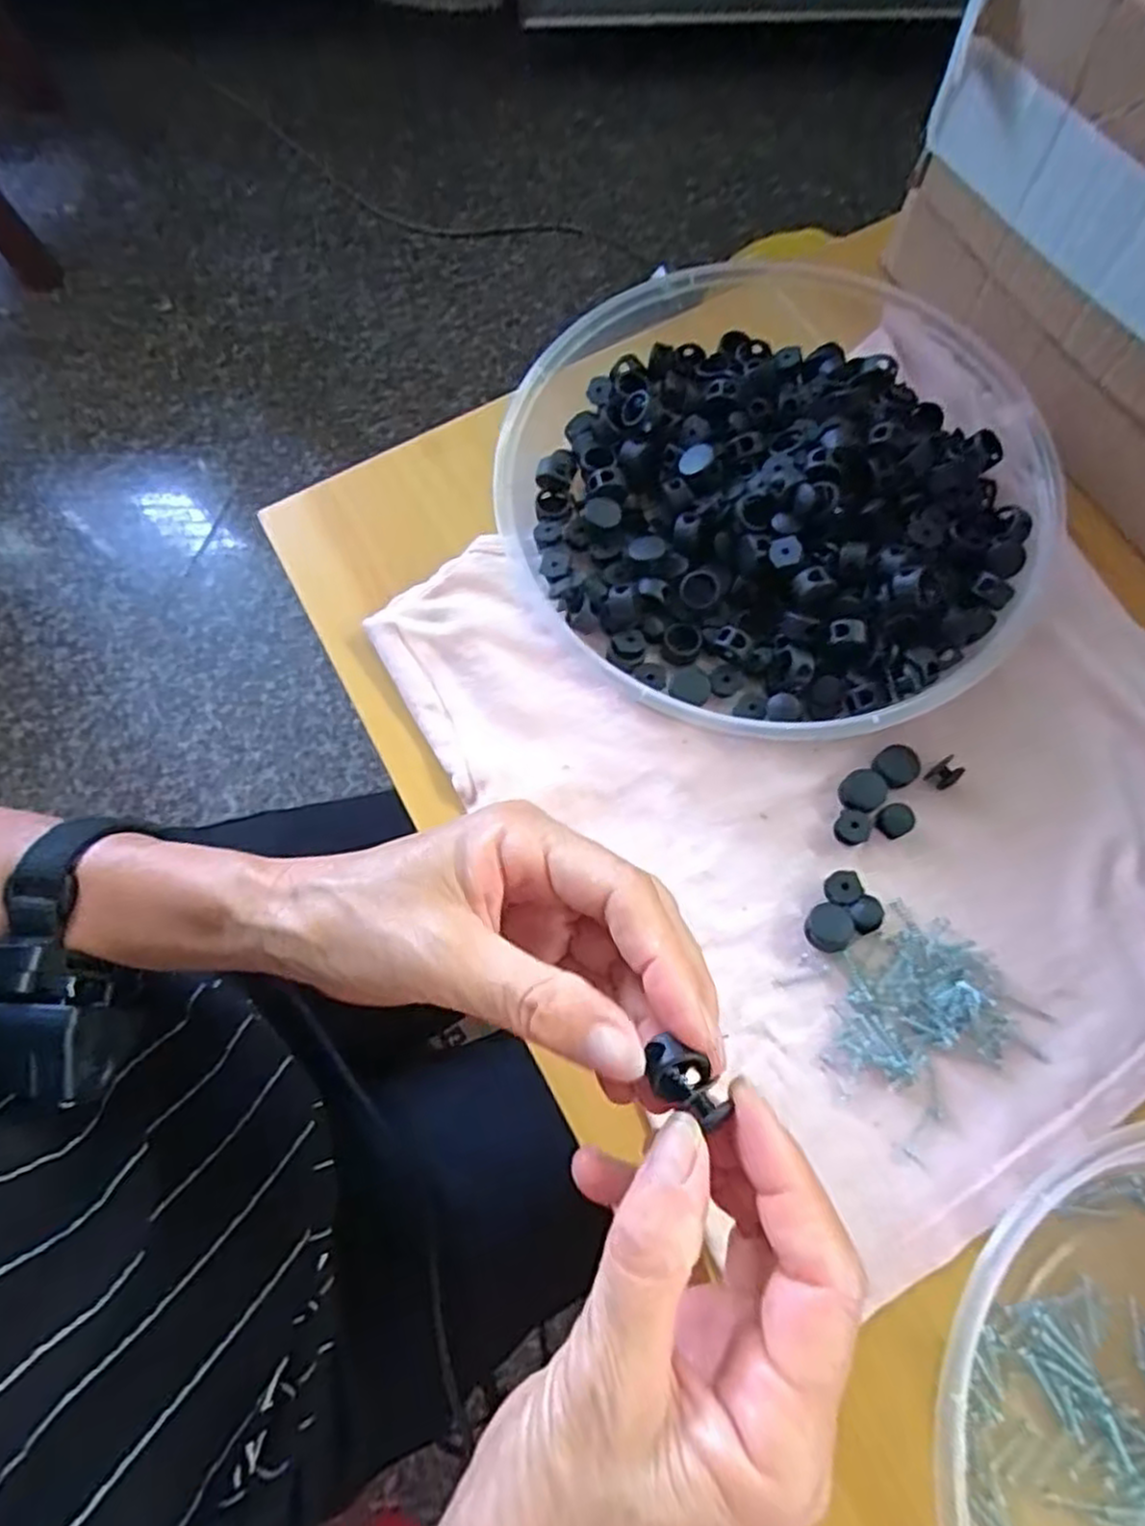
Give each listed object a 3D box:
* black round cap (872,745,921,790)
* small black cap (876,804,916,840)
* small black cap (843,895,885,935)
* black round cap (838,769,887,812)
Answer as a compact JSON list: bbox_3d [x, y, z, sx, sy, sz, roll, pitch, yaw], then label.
[{"bbox_3d":[0.134,0.001,0.306,0.017,0.004,0.017,-1,73,2],"label":"black round cap"},{"bbox_3d":[0.131,0.023,0.301,0.014,0.004,0.013,-1,73,2],"label":"small black cap"},{"bbox_3d":[0.114,0.059,0.290,0.014,0.005,0.013,-1,73,2],"label":"small black cap"},{"bbox_3d":[0.119,0.011,0.306,0.019,0.004,0.017,-19,73,-3],"label":"black round cap"}]

